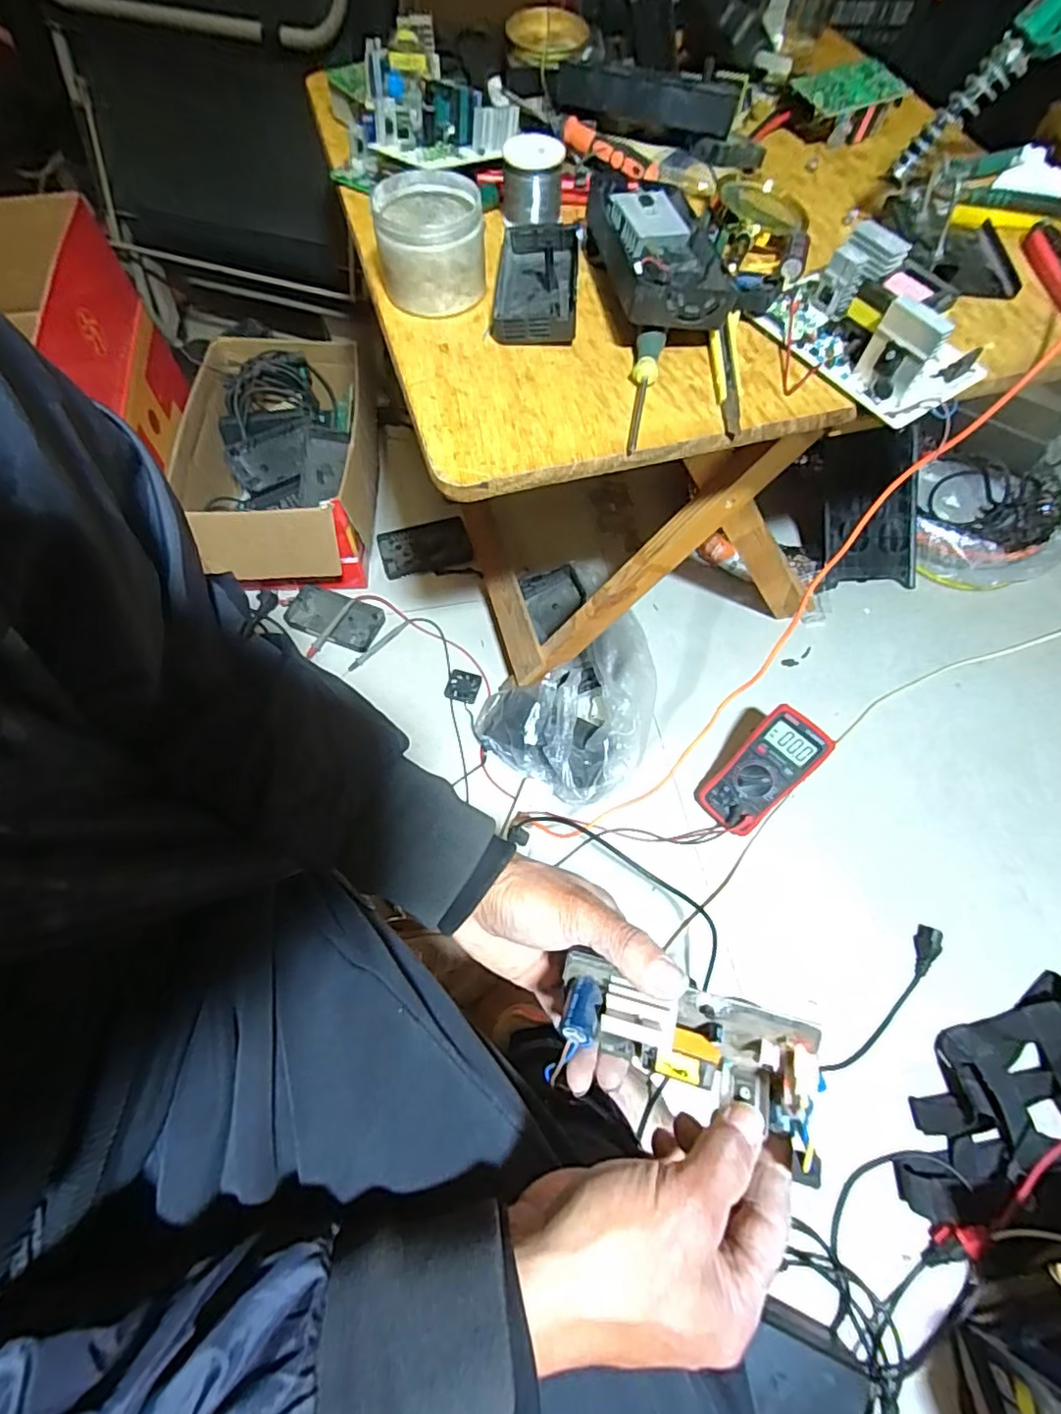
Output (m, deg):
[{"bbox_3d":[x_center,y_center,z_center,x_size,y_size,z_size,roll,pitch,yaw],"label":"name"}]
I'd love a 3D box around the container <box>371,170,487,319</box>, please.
[{"bbox_3d":[-0.078,-0.366,0.470,0.080,0.059,0.085,-5,64,-3],"label":"container"}]

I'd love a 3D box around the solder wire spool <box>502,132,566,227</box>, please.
[{"bbox_3d":[0.001,-0.455,0.517,0.053,0.049,0.053,5,64,2],"label":"solder wire spool"}]

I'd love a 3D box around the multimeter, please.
[{"bbox_3d":[0.322,0.088,0.831,0.090,0.041,0.182,46,106,19],"label":"multimeter"}]

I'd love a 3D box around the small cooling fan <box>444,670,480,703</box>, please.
[{"bbox_3d":[-0.108,-0.033,0.953,0.052,0.005,0.053,14,65,6],"label":"small cooling fan"}]

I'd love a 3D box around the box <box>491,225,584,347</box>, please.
[{"bbox_3d":[0.007,-0.349,0.484,0.065,0.027,0.133,5,64,2],"label":"box"}]

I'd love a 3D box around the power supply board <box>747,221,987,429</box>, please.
[{"bbox_3d":[0.262,-0.294,0.451,0.102,0.059,0.154,-40,71,-18],"label":"power supply board"}]

